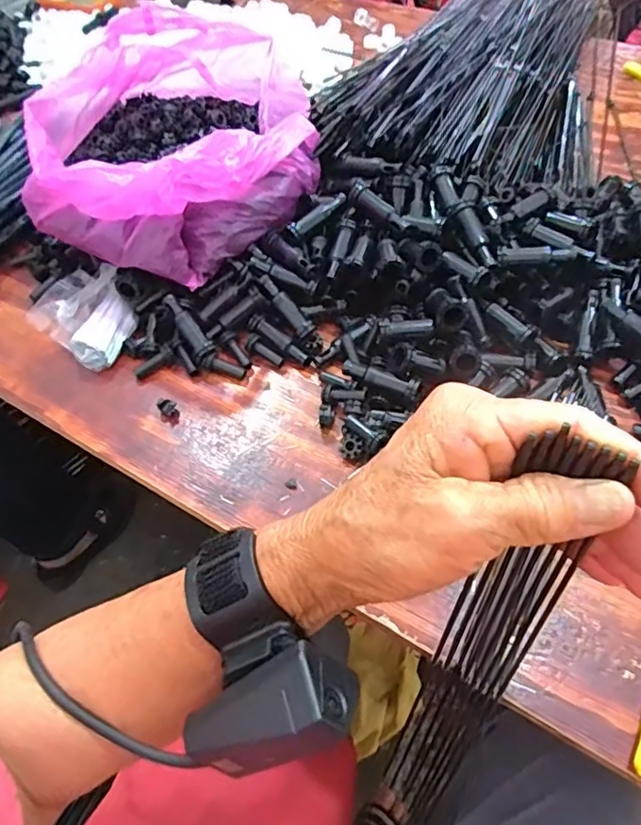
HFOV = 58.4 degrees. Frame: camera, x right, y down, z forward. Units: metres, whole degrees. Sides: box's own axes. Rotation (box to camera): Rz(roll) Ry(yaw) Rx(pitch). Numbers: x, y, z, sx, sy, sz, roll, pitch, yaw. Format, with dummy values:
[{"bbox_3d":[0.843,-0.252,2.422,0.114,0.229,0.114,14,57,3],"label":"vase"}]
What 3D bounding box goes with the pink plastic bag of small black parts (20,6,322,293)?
[{"bbox_3d":[-0.120,-0.249,0.551,0.210,0.151,0.255,21,59,19],"label":"pink plastic bag of small black parts"}]

